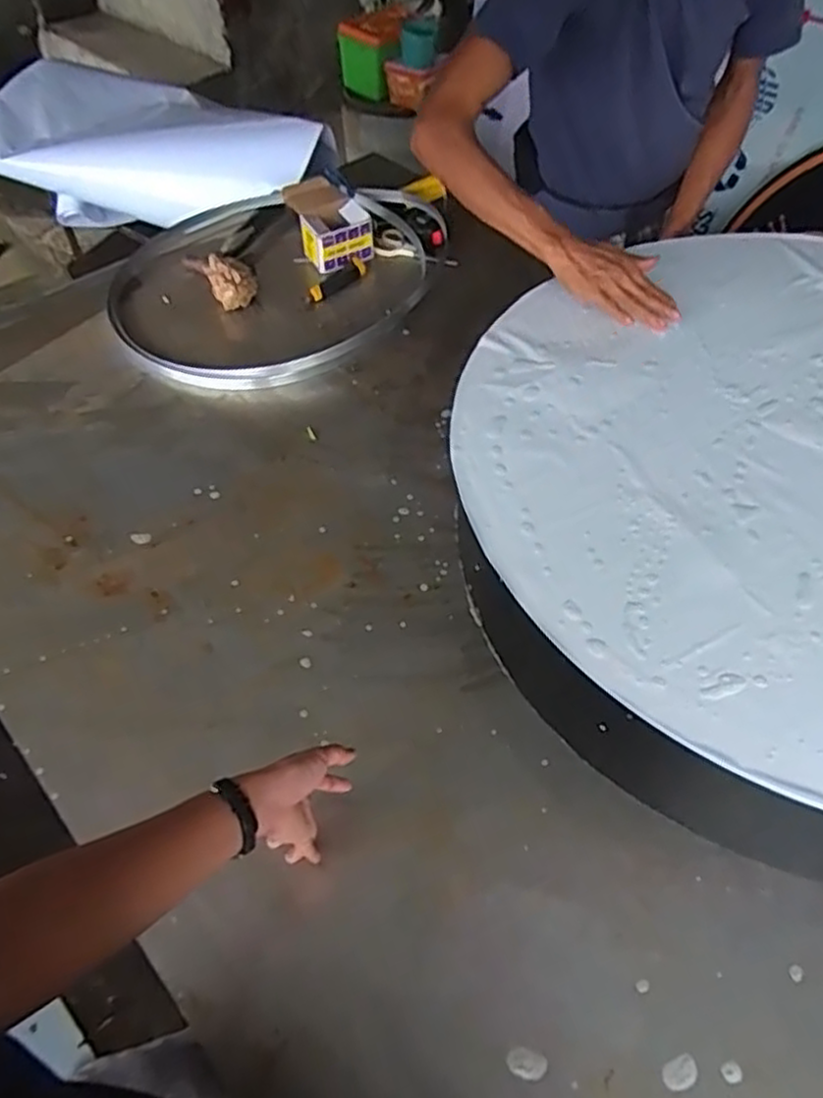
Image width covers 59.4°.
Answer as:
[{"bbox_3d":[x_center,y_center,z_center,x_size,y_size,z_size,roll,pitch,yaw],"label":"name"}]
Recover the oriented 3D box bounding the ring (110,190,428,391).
[{"bbox_3d":[-0.265,-0.494,1.320,0.582,0.063,0.572,0,52,1],"label":"ring"}]

